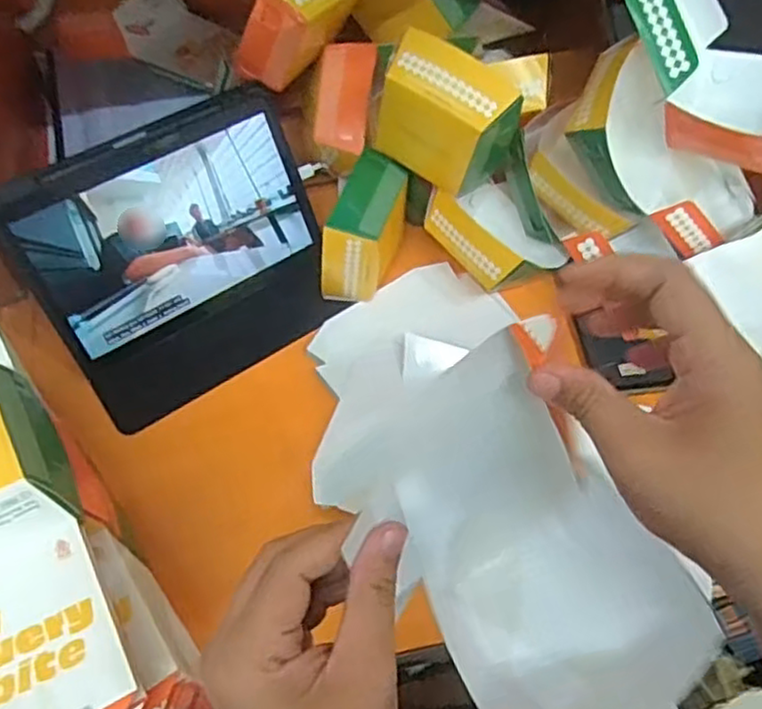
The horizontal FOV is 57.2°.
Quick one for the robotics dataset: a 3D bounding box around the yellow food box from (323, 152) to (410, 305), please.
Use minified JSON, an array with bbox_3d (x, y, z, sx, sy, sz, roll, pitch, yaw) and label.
[{"bbox_3d":[-0.012,-0.112,0.648,0.051,0.101,0.109,21,61,12],"label":"yellow food box"}]

